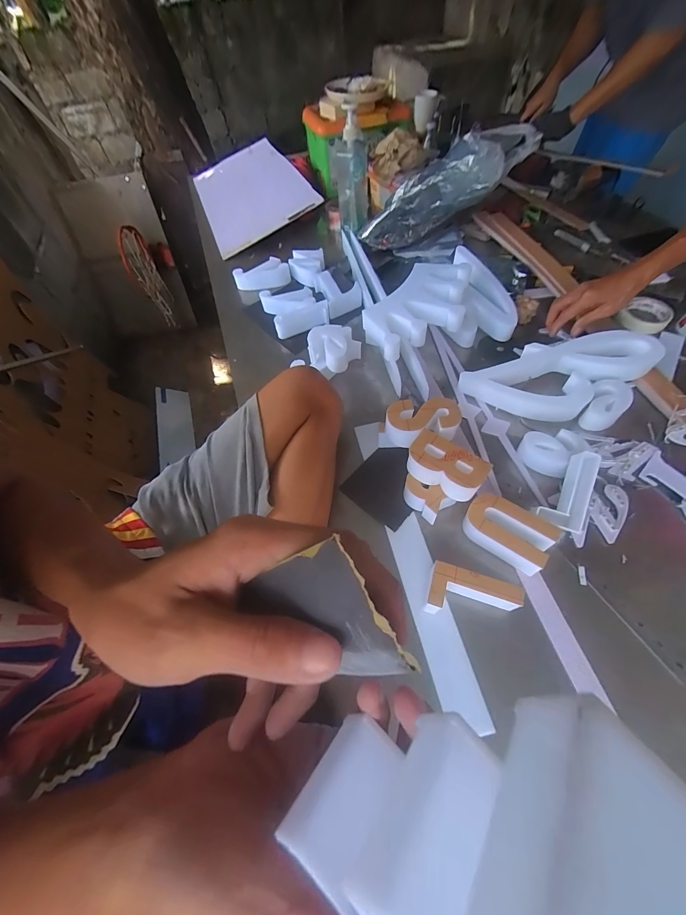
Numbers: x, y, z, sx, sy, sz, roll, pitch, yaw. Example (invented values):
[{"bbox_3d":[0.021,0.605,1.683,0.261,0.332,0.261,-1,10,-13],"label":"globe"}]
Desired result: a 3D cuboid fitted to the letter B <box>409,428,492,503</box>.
[{"bbox_3d":[0.145,0.014,0.490,0.104,0.043,0.056,34,65,22],"label":"letter B"}]

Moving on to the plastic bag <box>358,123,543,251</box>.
[{"bbox_3d":[0.236,-0.636,0.823,0.399,0.129,0.124,-10,48,41],"label":"plastic bag"}]

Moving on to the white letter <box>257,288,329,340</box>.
[{"bbox_3d":[-0.110,-0.343,0.798,0.126,0.039,0.160,-21,59,-10],"label":"white letter"}]

